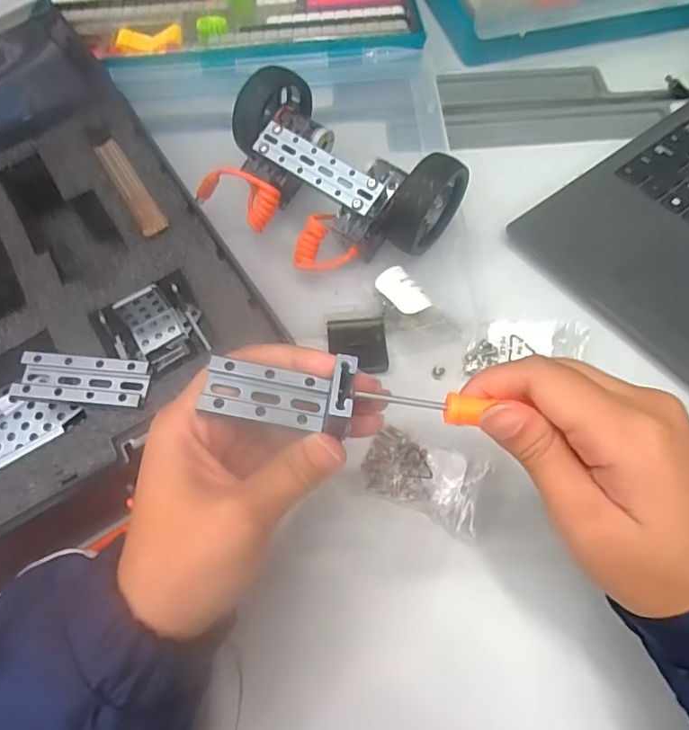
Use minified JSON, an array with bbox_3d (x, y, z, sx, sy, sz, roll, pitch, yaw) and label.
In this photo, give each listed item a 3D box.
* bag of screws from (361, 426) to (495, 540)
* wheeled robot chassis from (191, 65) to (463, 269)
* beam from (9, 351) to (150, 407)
[{"bbox_3d":[0.045,0.060,0.292,0.068,0.019,0.042,23,64,15],"label":"bag of screws"},{"bbox_3d":[-0.011,-0.125,0.365,0.158,0.068,0.109,32,67,19],"label":"wheeled robot chassis"},{"bbox_3d":[-0.127,0.008,0.256,0.062,0.009,0.023,4,61,5],"label":"beam"}]

